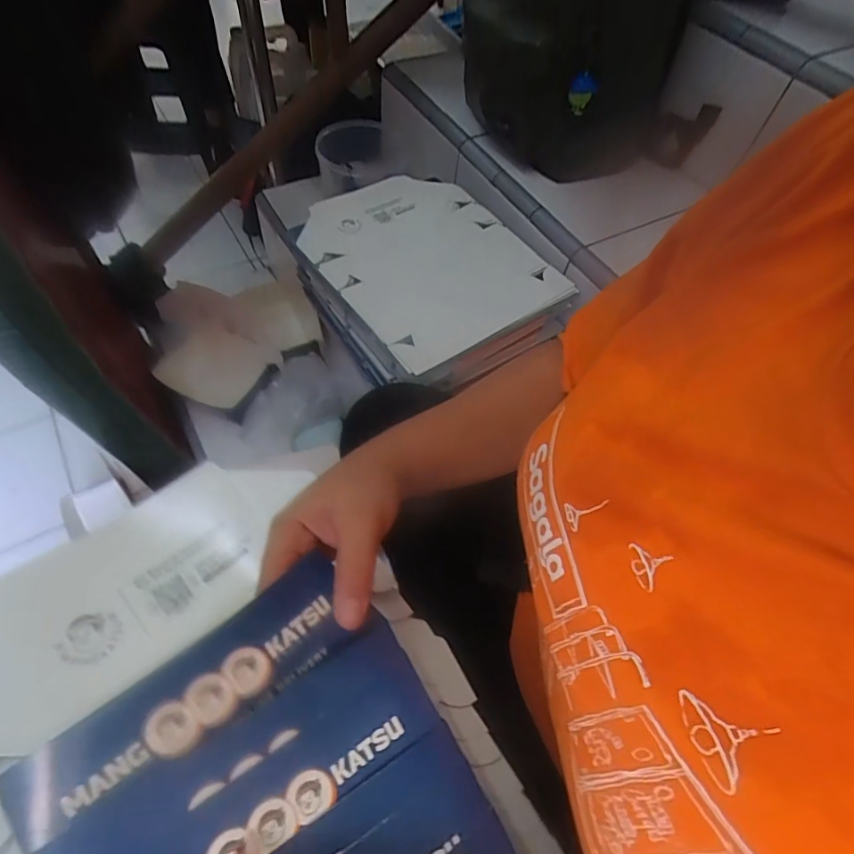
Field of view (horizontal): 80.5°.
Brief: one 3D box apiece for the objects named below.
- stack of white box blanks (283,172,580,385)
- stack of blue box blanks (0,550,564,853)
[{"bbox_3d":[-0.004,-0.217,0.767,0.276,0.124,0.338,-32,66,-21],"label":"stack of white box blanks"},{"bbox_3d":[-0.019,0.232,0.202,0.196,0.022,0.334,-24,69,-29],"label":"stack of blue box blanks"}]

